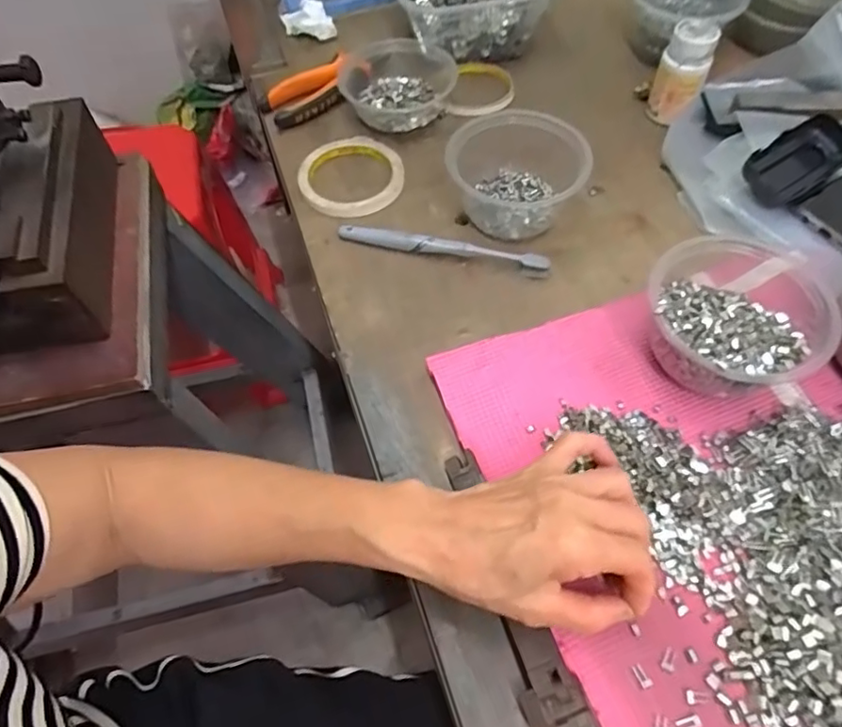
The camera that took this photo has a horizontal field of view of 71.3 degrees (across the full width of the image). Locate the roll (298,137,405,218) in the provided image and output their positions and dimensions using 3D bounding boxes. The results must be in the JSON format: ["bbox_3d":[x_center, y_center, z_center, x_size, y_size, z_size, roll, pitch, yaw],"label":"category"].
[{"bbox_3d":[-0.064,-0.181,0.551,0.091,0.013,0.104,3,58,6],"label":"roll"}]

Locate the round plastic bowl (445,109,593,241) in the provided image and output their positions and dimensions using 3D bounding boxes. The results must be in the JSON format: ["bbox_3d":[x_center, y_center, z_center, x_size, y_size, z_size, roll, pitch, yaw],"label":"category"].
[{"bbox_3d":[0.084,-0.162,0.504,0.119,0.062,0.103,-12,58,-4],"label":"round plastic bowl"}]

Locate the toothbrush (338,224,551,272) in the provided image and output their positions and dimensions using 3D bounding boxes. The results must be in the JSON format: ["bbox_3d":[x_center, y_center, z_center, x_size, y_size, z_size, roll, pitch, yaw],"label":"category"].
[{"bbox_3d":[0.017,-0.099,0.497,0.180,0.013,0.016,11,59,10],"label":"toothbrush"}]

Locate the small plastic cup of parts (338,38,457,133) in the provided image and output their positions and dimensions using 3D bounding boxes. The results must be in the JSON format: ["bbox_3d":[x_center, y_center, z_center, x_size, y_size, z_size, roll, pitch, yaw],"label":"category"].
[{"bbox_3d":[-0.019,-0.286,0.601,0.122,0.034,0.114,-18,59,-8],"label":"small plastic cup of parts"}]

